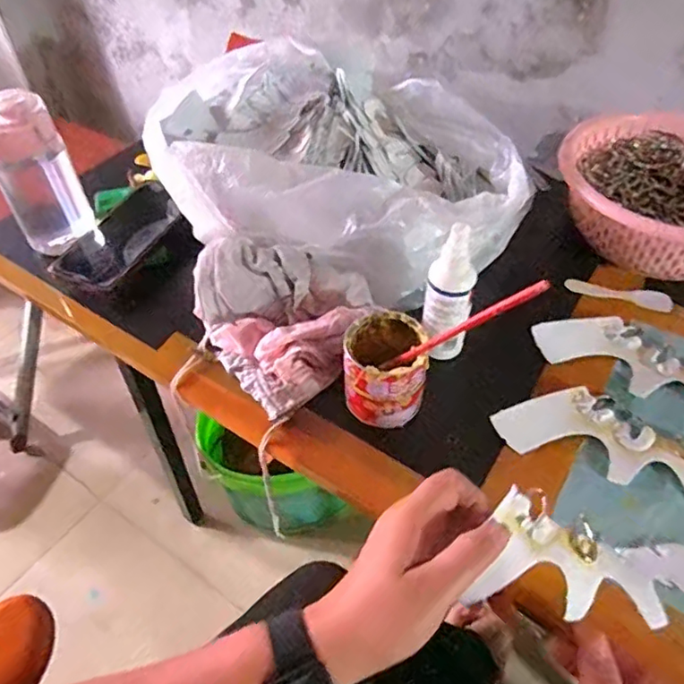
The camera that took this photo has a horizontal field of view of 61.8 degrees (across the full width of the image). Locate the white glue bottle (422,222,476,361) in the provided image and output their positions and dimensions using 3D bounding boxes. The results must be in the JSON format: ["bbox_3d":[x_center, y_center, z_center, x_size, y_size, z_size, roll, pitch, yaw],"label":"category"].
[{"bbox_3d":[0.086,-0.034,0.462,0.037,0.122,0.029,9,49,9],"label":"white glue bottle"}]

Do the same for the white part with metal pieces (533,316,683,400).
[{"bbox_3d":[0.275,0.020,0.485,0.206,0.017,0.075,25,54,21],"label":"white part with metal pieces"}]

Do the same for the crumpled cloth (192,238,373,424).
[{"bbox_3d":[-0.056,-0.030,0.493,0.151,0.032,0.134,43,84,12],"label":"crumpled cloth"}]

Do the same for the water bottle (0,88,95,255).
[{"bbox_3d":[-0.310,-0.157,0.557,0.097,0.160,0.057,-26,53,-20],"label":"water bottle"}]

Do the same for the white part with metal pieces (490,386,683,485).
[{"bbox_3d":[0.228,0.079,0.431,0.207,0.010,0.075,21,52,18],"label":"white part with metal pieces"}]

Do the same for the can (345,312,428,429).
[{"bbox_3d":[0.033,0.020,0.450,0.061,0.068,0.064,-1,49,1],"label":"can"}]

